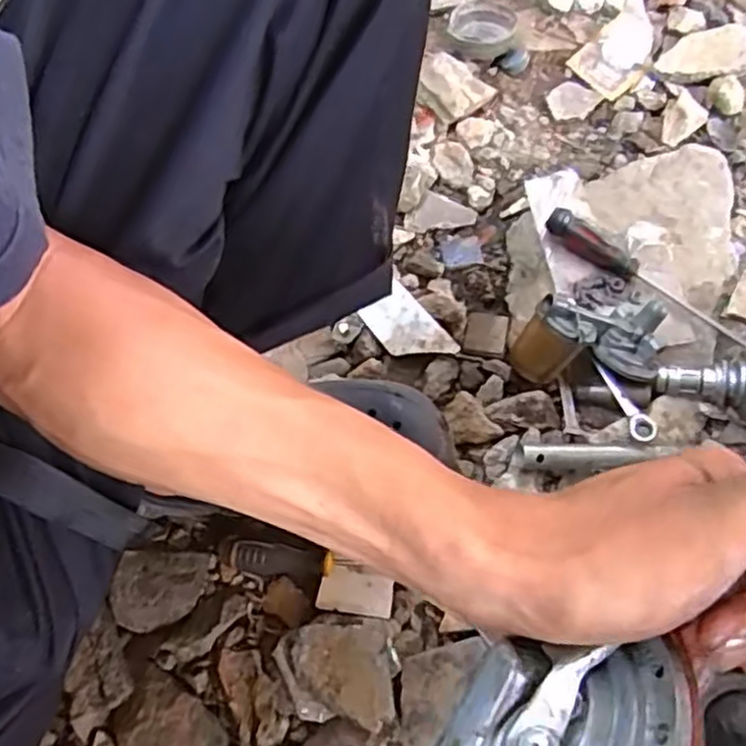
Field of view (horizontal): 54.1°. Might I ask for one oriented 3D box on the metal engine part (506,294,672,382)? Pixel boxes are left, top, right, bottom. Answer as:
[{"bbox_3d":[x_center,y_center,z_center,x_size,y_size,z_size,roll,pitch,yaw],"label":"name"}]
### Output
[{"bbox_3d":[0.191,-0.027,0.648,0.126,0.071,0.060,1,69,-1],"label":"metal engine part"}]

